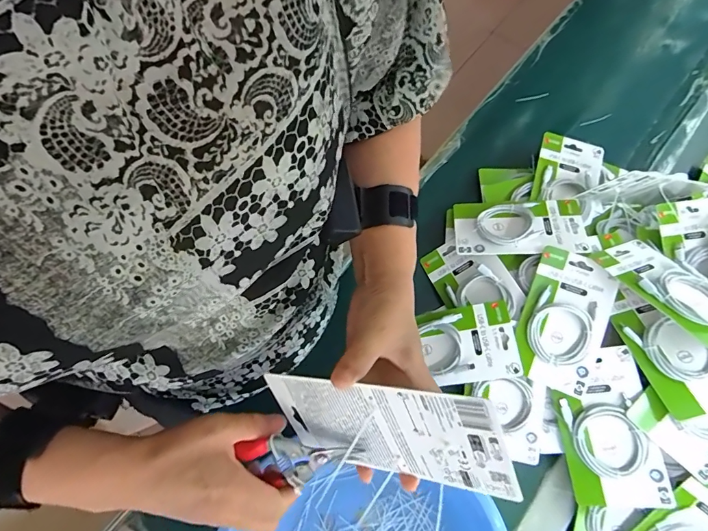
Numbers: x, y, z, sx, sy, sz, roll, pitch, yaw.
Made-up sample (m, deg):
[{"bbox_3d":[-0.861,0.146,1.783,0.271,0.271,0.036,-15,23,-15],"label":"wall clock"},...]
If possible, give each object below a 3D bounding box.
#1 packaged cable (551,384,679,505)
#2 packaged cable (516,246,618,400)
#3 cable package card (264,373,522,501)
[{"bbox_3d":[0.310,0.223,0.506,0.101,0.018,0.138,-17,75,25],"label":"packaged cable"},{"bbox_3d":[0.280,0.069,0.545,0.103,0.029,0.180,21,72,5],"label":"packaged cable"},{"bbox_3d":[0.018,0.123,0.299,0.178,0.095,0.009,-4,30,32],"label":"cable package card"}]

